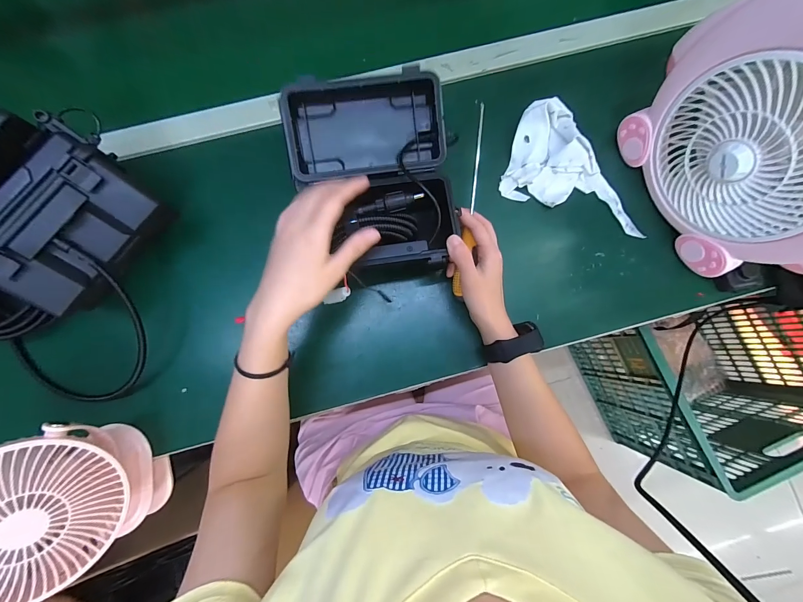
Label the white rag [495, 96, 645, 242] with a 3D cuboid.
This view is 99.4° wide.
[{"bbox_3d":[0.246,-0.184,0.462,0.194,0.043,0.127,17,83,2],"label":"white rag"}]

